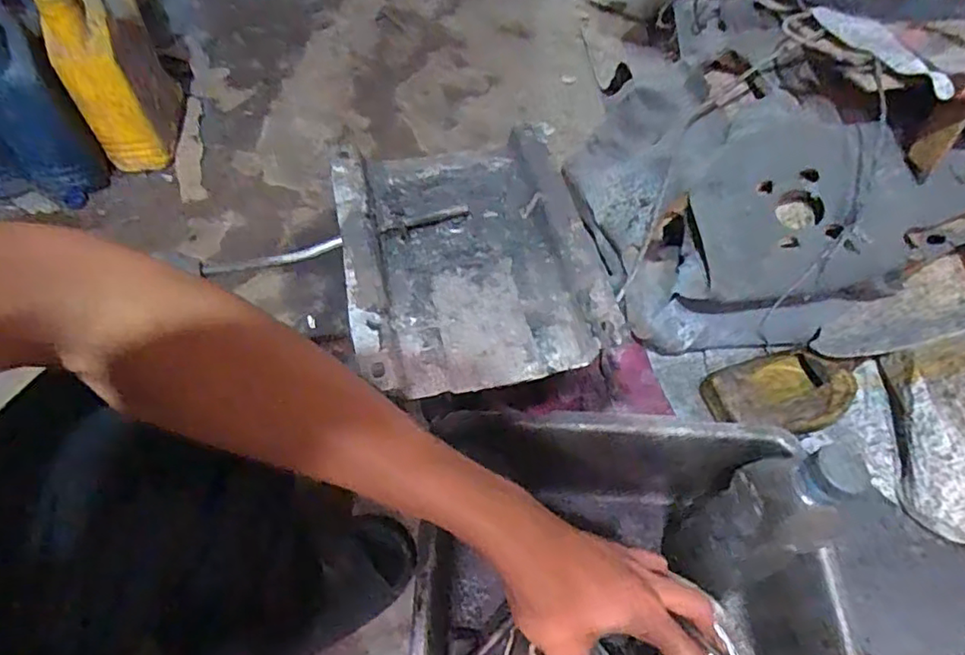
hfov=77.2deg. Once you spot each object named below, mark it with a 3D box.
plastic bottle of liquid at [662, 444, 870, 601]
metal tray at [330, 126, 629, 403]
[{"bbox_3d":[0.199,0.147,0.447,0.057,0.195,0.066,-22,60,-18],"label":"plastic bottle of liquid"},{"bbox_3d":[-0.013,-0.059,0.455,0.177,0.030,0.216,-9,57,-10],"label":"metal tray"}]

